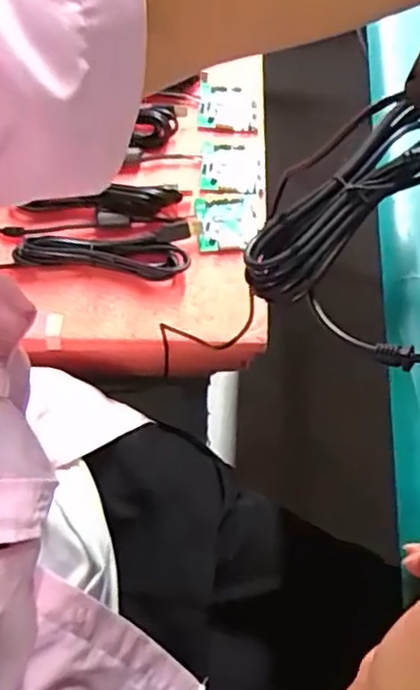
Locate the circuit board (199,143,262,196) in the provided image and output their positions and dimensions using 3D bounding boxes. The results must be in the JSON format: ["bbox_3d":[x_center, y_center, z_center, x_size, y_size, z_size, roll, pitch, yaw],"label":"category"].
[{"bbox_3d":[0.020,-0.167,0.613,0.056,0.006,0.058,3,66,2],"label":"circuit board"}]

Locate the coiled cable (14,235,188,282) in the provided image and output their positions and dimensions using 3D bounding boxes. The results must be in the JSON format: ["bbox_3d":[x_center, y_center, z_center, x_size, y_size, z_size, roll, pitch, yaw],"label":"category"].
[{"bbox_3d":[-0.094,-0.079,0.568,0.149,0.016,0.031,5,67,3],"label":"coiled cable"}]

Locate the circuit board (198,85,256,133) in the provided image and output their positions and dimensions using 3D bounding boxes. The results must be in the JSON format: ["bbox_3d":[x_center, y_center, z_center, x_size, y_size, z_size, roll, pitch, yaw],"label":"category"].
[{"bbox_3d":[0.018,-0.236,0.648,0.057,0.007,0.056,4,66,2],"label":"circuit board"}]

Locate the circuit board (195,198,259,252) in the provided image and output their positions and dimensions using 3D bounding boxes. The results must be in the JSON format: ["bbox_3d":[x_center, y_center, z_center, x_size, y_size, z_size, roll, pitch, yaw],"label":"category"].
[{"bbox_3d":[0.016,-0.110,0.589,0.056,0.006,0.054,-1,66,0],"label":"circuit board"}]

